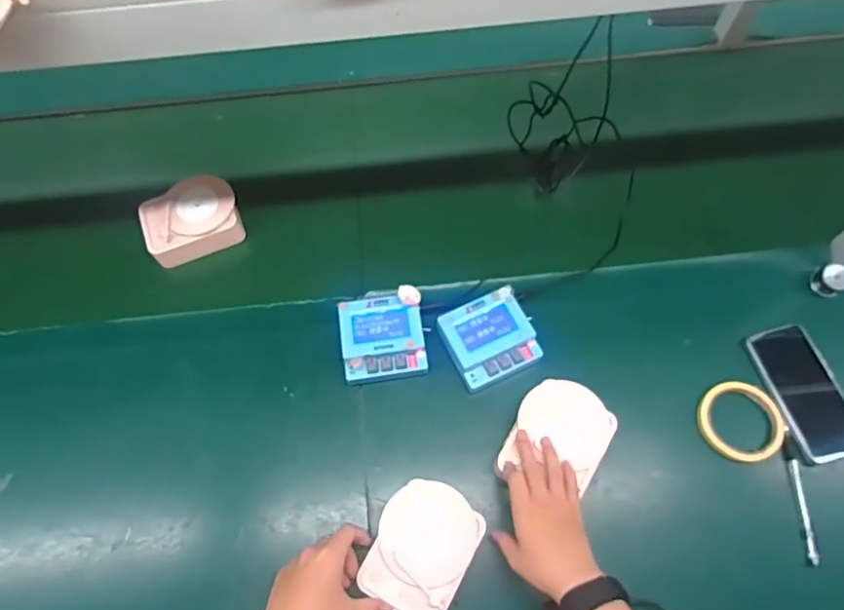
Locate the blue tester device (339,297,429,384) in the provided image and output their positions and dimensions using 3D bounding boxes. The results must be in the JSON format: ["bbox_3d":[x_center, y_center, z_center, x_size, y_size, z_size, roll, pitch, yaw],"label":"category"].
[{"bbox_3d":[-0.049,0.041,0.681,0.100,0.030,0.100,-6,65,-1],"label":"blue tester device"}]

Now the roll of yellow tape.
[{"bbox_3d":[0.384,0.141,0.654,0.090,0.024,0.097,-1,65,1],"label":"roll of yellow tape"}]

